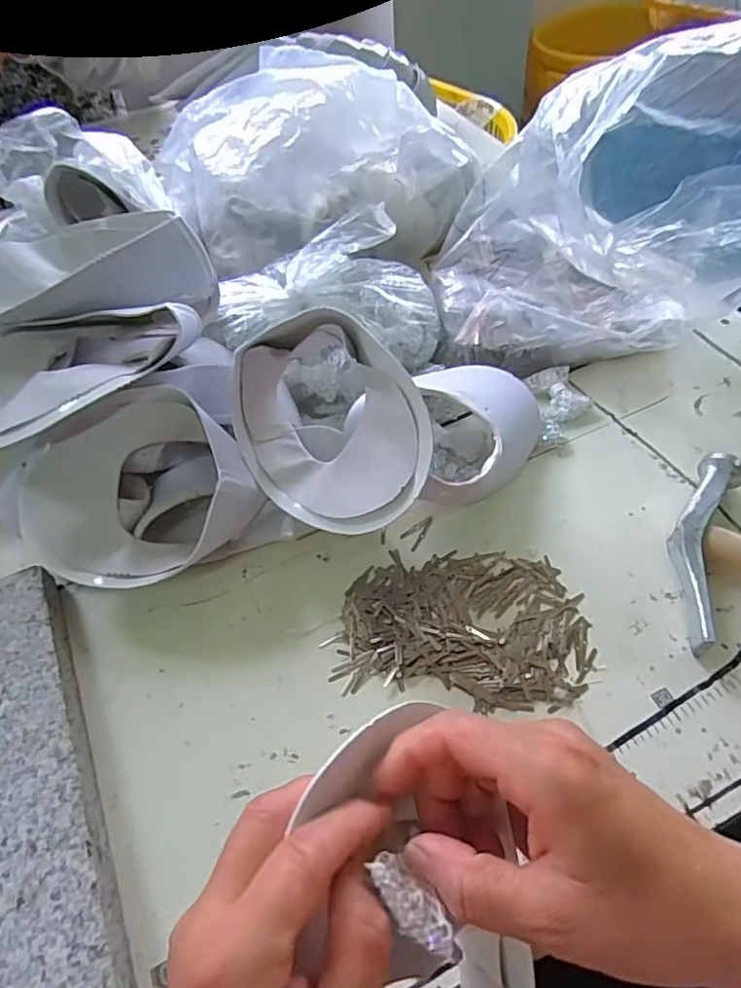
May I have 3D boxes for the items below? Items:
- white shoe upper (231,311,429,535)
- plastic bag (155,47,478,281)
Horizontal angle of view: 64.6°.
[{"bbox_3d":[-0.014,-0.046,0.390,0.155,0.122,0.078,47,25,22],"label":"white shoe upper"},{"bbox_3d":[-0.040,-0.330,0.570,0.290,0.128,0.261,-25,56,-13],"label":"plastic bag"}]

